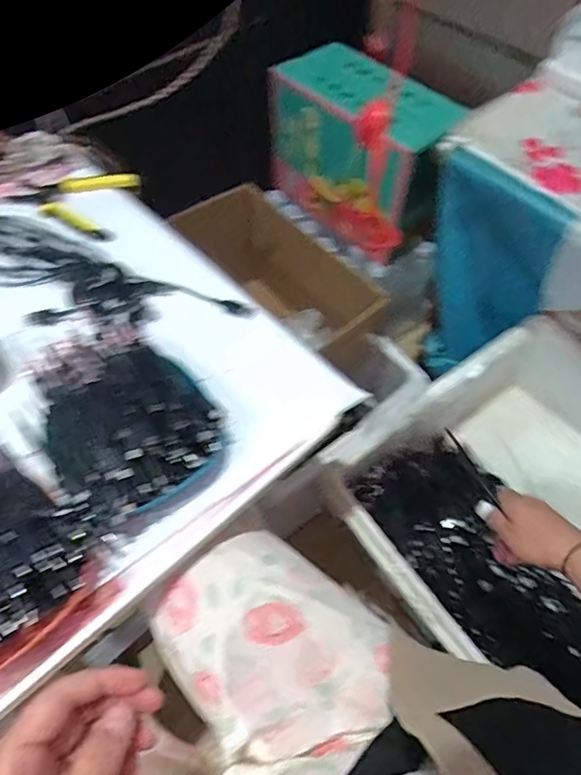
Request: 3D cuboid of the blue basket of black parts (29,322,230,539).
[{"bbox_3d":[-0.144,0.025,0.444,0.138,0.060,0.184,-30,63,-18],"label":"blue basket of black parts"}]

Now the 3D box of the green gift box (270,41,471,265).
[{"bbox_3d":[0.123,-0.440,0.968,0.146,0.245,0.337,-34,65,-20],"label":"green gift box"}]

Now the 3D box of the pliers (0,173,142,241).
[{"bbox_3d":[-0.274,-0.238,0.640,0.157,0.012,0.111,14,59,8],"label":"pliers"}]

